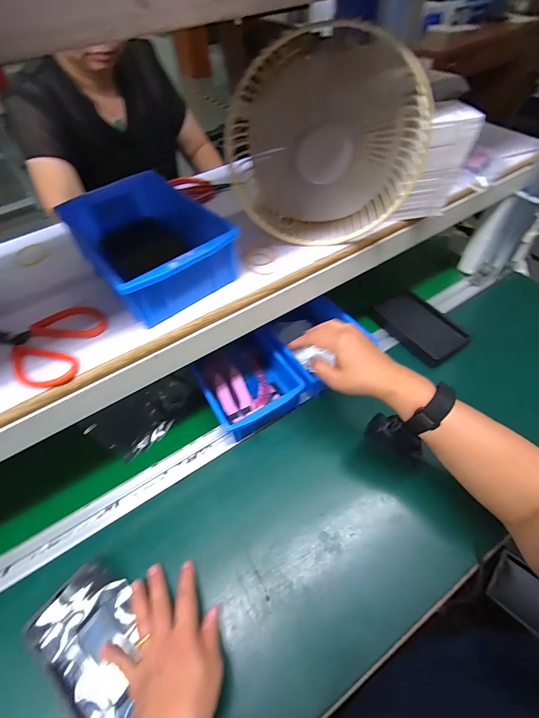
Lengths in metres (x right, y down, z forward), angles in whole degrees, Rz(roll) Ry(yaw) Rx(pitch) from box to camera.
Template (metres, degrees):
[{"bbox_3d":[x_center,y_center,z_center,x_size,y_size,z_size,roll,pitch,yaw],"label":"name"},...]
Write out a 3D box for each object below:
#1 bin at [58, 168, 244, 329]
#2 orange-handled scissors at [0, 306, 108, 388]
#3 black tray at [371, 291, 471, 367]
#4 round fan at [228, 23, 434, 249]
[{"bbox_3d":[-0.140,-0.131,0.380,0.124,0.064,0.199,-36,58,-21],"label":"bin"},{"bbox_3d":[-0.235,-0.017,0.338,0.115,0.013,0.095,8,54,11],"label":"orange-handled scissors"},{"bbox_3d":[0.274,-0.062,0.606,0.096,0.020,0.159,-29,56,-16],"label":"black tray"},{"bbox_3d":[0.060,-0.221,0.356,0.198,0.177,0.073,3,54,7],"label":"round fan"}]

